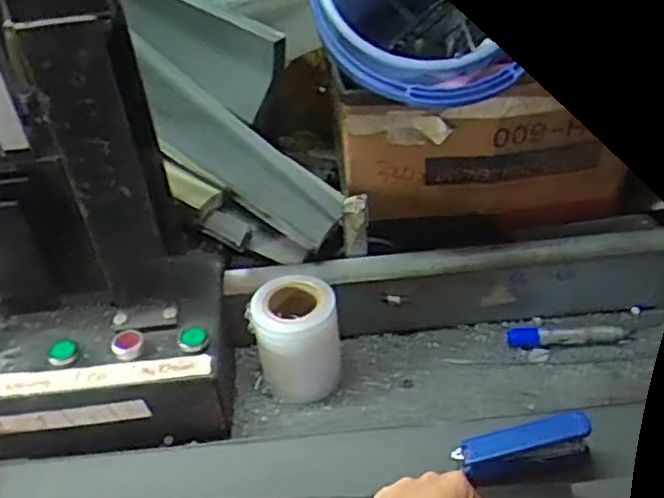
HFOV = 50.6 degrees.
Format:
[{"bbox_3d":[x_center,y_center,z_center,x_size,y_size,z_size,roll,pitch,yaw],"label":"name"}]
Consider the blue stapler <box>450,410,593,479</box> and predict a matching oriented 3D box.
[{"bbox_3d":[0.156,0.162,0.573,0.107,0.047,0.024,-8,38,-4],"label":"blue stapler"}]

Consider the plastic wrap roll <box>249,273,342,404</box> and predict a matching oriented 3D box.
[{"bbox_3d":[-0.033,0.091,0.697,0.078,0.105,0.091,-5,37,0],"label":"plastic wrap roll"}]

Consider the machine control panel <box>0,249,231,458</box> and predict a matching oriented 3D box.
[{"bbox_3d":[-0.331,0.104,0.705,0.467,0.099,0.197,-4,37,1],"label":"machine control panel"}]

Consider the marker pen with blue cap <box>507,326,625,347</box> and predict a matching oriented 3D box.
[{"bbox_3d":[0.239,0.086,0.715,0.117,0.015,0.019,-6,37,-1],"label":"marker pen with blue cap"}]

